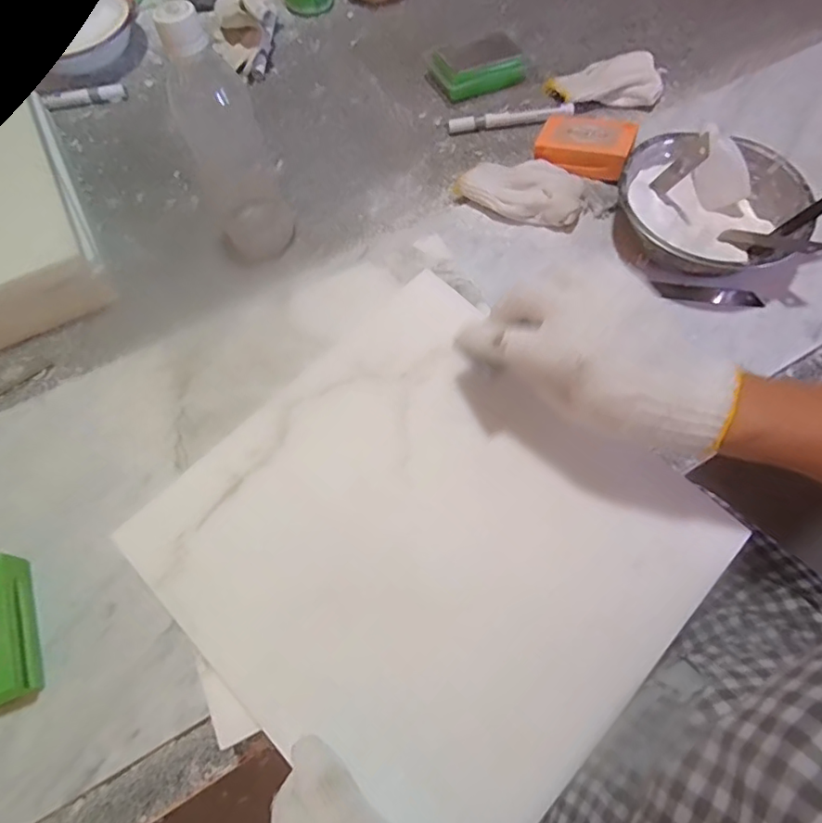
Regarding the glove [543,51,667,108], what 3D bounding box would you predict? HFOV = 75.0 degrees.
[{"bbox_3d":[0.222,-0.381,0.612,0.130,0.024,0.062,3,65,4],"label":"glove"}]

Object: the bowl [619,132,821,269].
[{"bbox_3d":[0.273,-0.183,0.496,0.160,0.050,0.160,15,66,10],"label":"bowl"}]

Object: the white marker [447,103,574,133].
[{"bbox_3d":[0.113,-0.331,0.605,0.139,0.019,0.017,-5,65,1],"label":"white marker"}]

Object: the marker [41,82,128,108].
[{"bbox_3d":[-0.393,-0.382,0.648,0.096,0.017,0.021,-7,65,0],"label":"marker"}]

